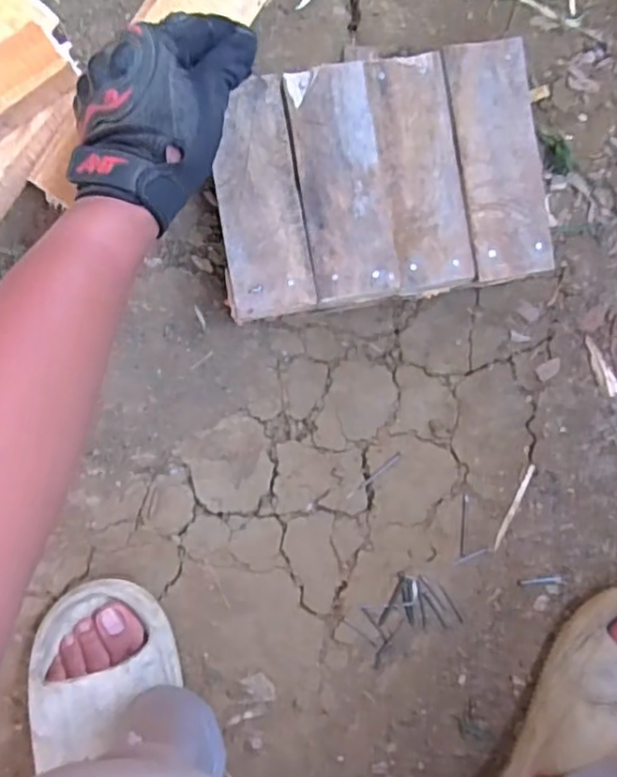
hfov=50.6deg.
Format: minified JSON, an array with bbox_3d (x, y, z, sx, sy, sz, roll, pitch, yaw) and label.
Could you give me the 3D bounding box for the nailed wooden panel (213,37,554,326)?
[{"bbox_3d":[0.053,-0.154,0.481,0.239,0.021,0.173,-10,94,-3],"label":"nailed wooden panel"}]

